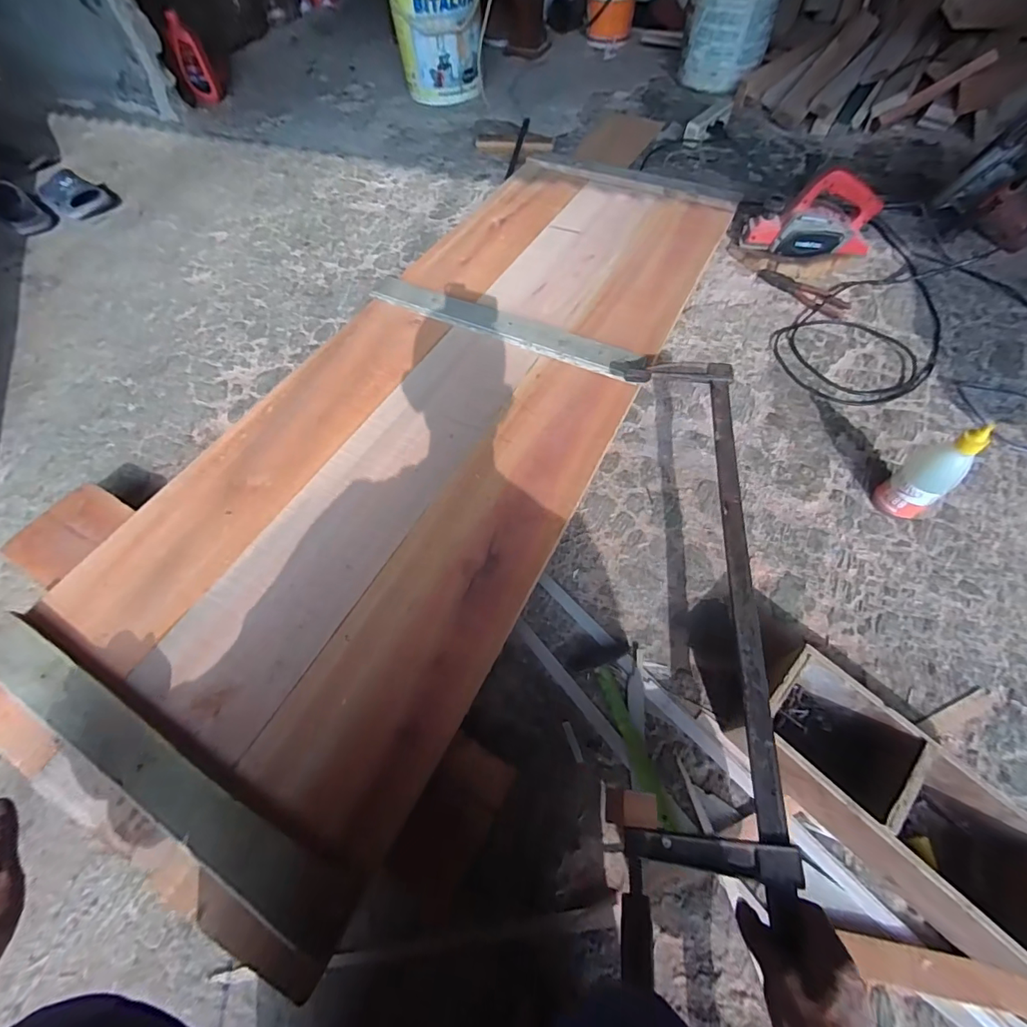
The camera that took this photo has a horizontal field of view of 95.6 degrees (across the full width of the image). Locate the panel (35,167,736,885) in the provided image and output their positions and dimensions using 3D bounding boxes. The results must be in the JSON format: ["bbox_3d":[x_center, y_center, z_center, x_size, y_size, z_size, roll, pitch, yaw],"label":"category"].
[{"bbox_3d":[-0.067,-0.270,0.858,0.562,0.022,1.399,24,62,14],"label":"panel"}]

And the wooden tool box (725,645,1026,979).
[{"bbox_3d":[0.420,0.316,0.523,0.129,0.114,0.314,-39,66,-17],"label":"wooden tool box"}]

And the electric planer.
[{"bbox_3d":[0.663,-0.638,1.027,0.268,0.146,0.117,6,62,6],"label":"electric planer"}]

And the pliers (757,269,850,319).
[{"bbox_3d":[0.637,-0.491,1.024,0.056,0.015,0.196,-39,66,-17],"label":"pliers"}]

